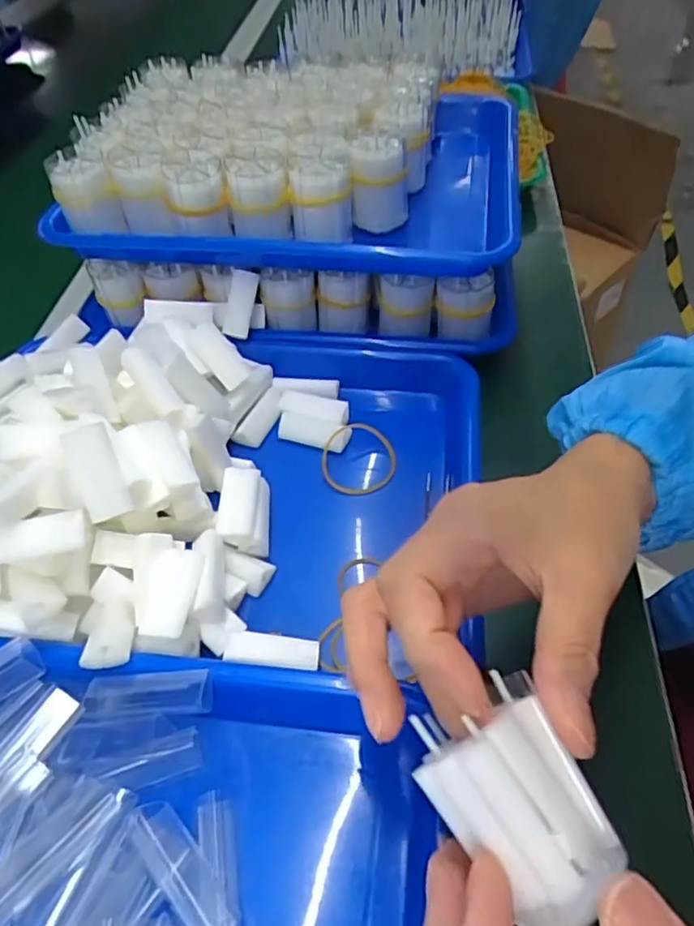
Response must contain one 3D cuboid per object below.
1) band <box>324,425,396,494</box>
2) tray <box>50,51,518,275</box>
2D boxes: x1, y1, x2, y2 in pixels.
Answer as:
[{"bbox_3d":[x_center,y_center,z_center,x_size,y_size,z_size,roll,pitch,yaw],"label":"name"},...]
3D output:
[{"bbox_3d":[0.008,-0.003,0.411,0.047,0.007,0.046,-4,78,-2],"label":"band"},{"bbox_3d":[-0.036,-0.235,0.501,0.309,0.083,0.250,4,50,8],"label":"tray"}]

